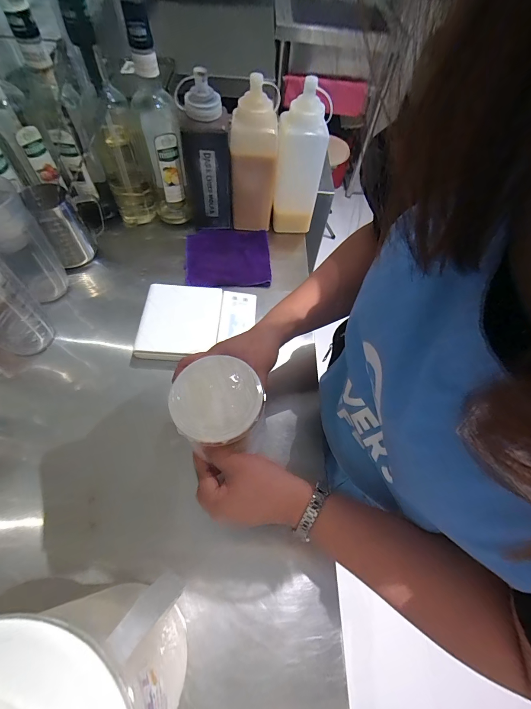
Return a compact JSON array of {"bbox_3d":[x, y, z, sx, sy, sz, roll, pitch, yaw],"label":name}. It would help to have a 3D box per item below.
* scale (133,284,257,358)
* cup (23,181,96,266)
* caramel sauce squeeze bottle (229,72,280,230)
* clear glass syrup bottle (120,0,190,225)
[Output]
[{"bbox_3d":[-0.109,-0.052,0.502,0.176,0.027,0.135,5,60,-1],"label":"scale"},{"bbox_3d":[-0.353,-0.222,0.536,0.069,0.115,0.080,-35,68,-21],"label":"cup"},{"bbox_3d":[-0.020,-0.332,0.550,0.073,0.227,0.076,7,60,0],"label":"caramel sauce squeeze bottle"},{"bbox_3d":[-0.180,-0.375,0.525,0.063,0.302,0.076,-11,62,-10],"label":"clear glass syrup bottle"}]

